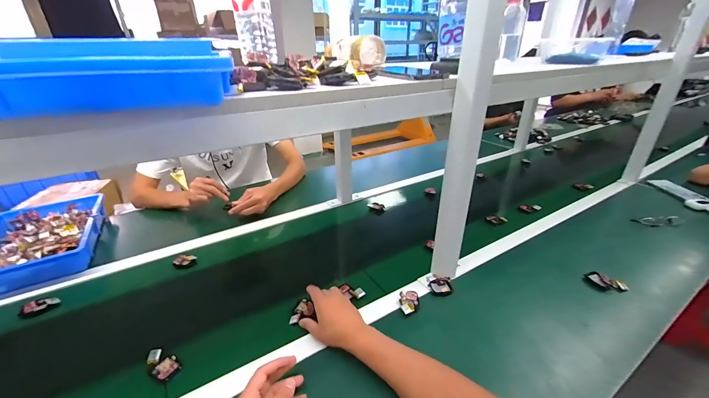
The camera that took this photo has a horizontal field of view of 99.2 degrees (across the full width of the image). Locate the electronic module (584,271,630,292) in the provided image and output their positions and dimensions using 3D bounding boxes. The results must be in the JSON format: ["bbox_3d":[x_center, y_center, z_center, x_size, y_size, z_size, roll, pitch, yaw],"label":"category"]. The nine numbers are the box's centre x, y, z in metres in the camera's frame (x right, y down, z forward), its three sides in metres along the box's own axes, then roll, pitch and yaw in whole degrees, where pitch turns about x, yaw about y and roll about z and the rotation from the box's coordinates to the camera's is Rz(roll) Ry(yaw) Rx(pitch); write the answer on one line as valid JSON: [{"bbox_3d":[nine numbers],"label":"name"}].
[{"bbox_3d":[0.541,0.179,0.650,0.033,0.017,0.073,-20,34,-33],"label":"electronic module"}]

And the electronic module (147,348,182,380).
[{"bbox_3d":[-0.318,0.269,0.498,0.059,0.018,0.034,20,34,33],"label":"electronic module"}]

